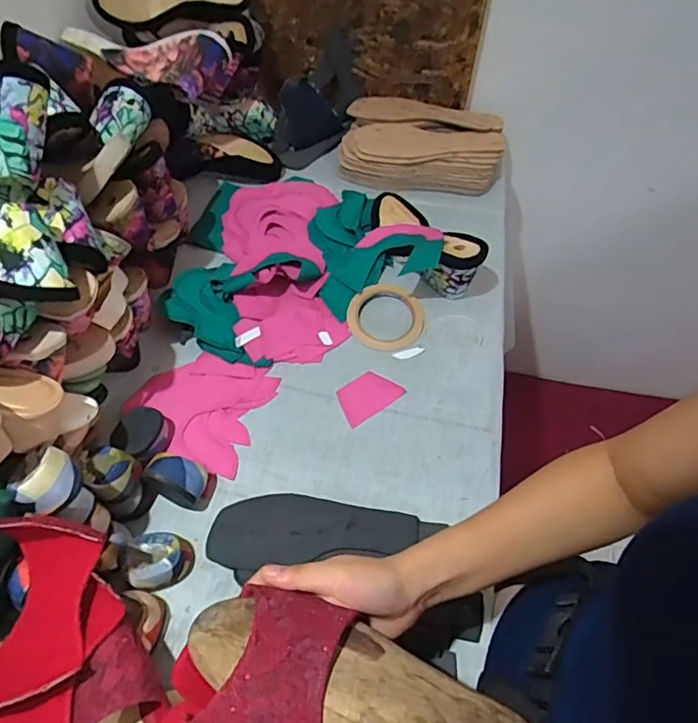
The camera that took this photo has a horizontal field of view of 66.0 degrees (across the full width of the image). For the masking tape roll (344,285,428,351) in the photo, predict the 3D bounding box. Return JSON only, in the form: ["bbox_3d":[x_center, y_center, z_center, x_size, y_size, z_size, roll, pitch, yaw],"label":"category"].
[{"bbox_3d":[0.051,-0.062,0.718,0.098,0.013,0.106,0,55,-1],"label":"masking tape roll"}]

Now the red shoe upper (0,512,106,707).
[{"bbox_3d":[-0.257,0.194,0.422,0.114,0.068,0.132,-5,55,-4],"label":"red shoe upper"}]

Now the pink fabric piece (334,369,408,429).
[{"bbox_3d":[0.023,0.040,0.662,0.078,0.004,0.053,-32,64,-15],"label":"pink fabric piece"}]

